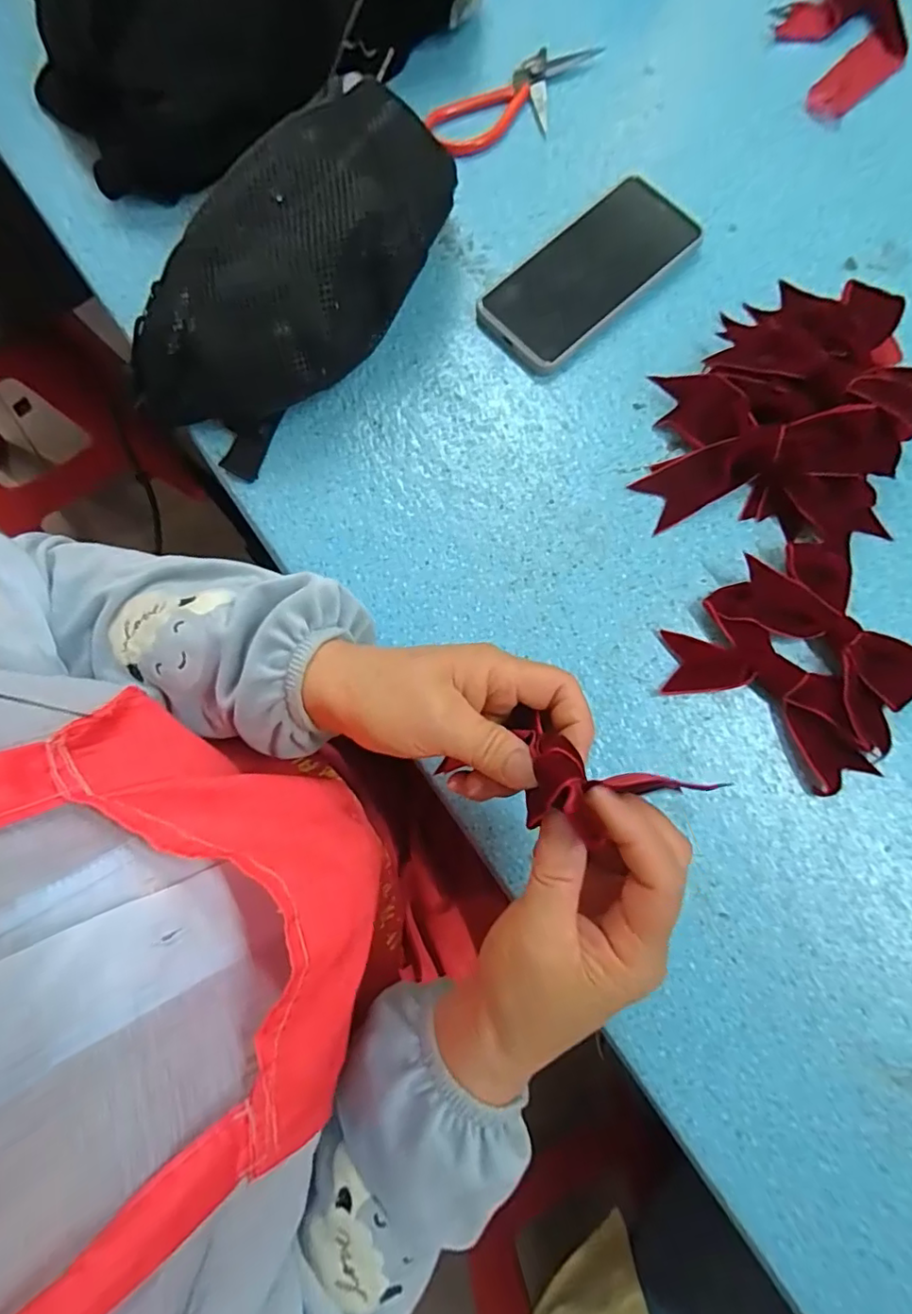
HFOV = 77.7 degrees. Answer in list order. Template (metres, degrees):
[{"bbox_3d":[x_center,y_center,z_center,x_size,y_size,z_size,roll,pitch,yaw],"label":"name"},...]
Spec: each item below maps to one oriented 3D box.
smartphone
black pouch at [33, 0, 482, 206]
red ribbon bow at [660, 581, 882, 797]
[{"bbox_3d":[0.097,-0.280,0.414,0.162,0.018,0.078,-40,81,-6],"label":"smartphone"},{"bbox_3d":[-0.144,-0.491,0.423,0.359,0.095,0.181,-26,80,-4],"label":"black pouch"},{"bbox_3d":[0.190,0.027,0.348,0.076,0.017,0.136,-35,80,-5],"label":"red ribbon bow"}]

